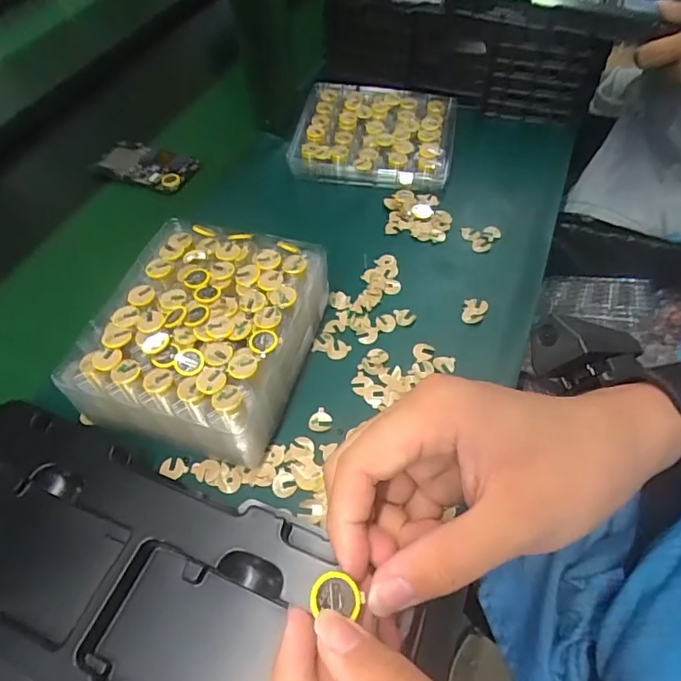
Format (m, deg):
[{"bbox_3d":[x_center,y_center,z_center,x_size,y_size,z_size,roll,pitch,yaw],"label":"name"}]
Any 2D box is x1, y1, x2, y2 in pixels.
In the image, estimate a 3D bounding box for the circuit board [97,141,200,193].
[{"bbox_3d":[-0.226,-0.206,0.594,0.115,0.019,0.057,17,59,14],"label":"circuit board"}]

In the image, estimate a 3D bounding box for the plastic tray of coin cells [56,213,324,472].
[{"bbox_3d":[-0.104,-0.005,0.397,0.157,0.066,0.178,10,55,10],"label":"plastic tray of coin cells"}]

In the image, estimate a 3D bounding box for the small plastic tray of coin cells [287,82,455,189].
[{"bbox_3d":[0.041,-0.232,0.575,0.171,0.045,0.151,9,57,10],"label":"small plastic tray of coin cells"}]

